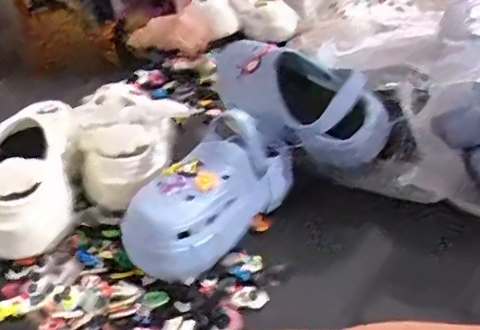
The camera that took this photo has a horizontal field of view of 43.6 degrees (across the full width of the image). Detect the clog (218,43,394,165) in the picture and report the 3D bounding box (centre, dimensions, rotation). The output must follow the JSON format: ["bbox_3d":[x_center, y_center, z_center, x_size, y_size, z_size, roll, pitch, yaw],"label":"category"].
[{"bbox_3d":[0.082,-0.093,0.807,0.256,0.116,0.127,30,41,19],"label":"clog"}]

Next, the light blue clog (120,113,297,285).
[{"bbox_3d":[-0.037,0.027,0.697,0.092,0.130,0.222,18,36,27],"label":"light blue clog"}]

